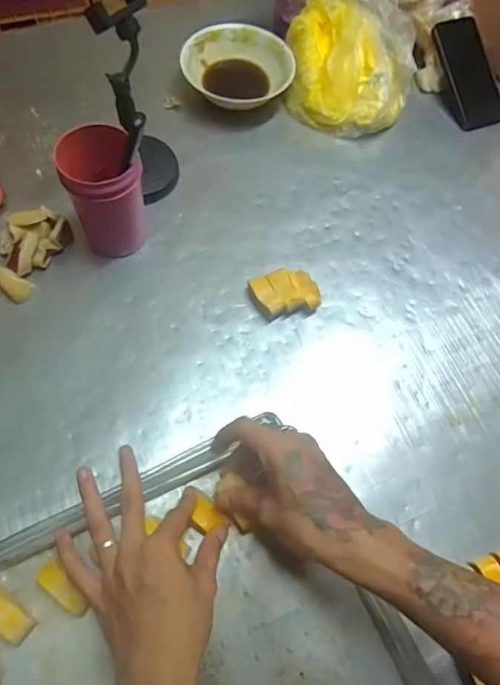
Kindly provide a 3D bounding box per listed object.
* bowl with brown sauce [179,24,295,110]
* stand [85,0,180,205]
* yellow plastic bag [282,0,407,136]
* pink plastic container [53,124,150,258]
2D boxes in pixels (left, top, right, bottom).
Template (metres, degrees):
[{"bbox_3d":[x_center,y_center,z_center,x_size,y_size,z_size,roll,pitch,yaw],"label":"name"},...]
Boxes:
[{"bbox_3d":[-0.026,-0.428,0.776,0.168,0.052,0.135,-21,70,-12],"label":"bowl with brown sauce"},{"bbox_3d":[-0.135,-0.296,0.615,0.082,0.223,0.109,-28,71,-15],"label":"stand"},{"bbox_3d":[0.151,-0.426,0.762,0.187,0.104,0.188,7,66,-1],"label":"yellow plastic bag"},{"bbox_3d":[-0.171,-0.180,0.599,0.081,0.128,0.097,-18,68,-11],"label":"pink plastic container"}]

